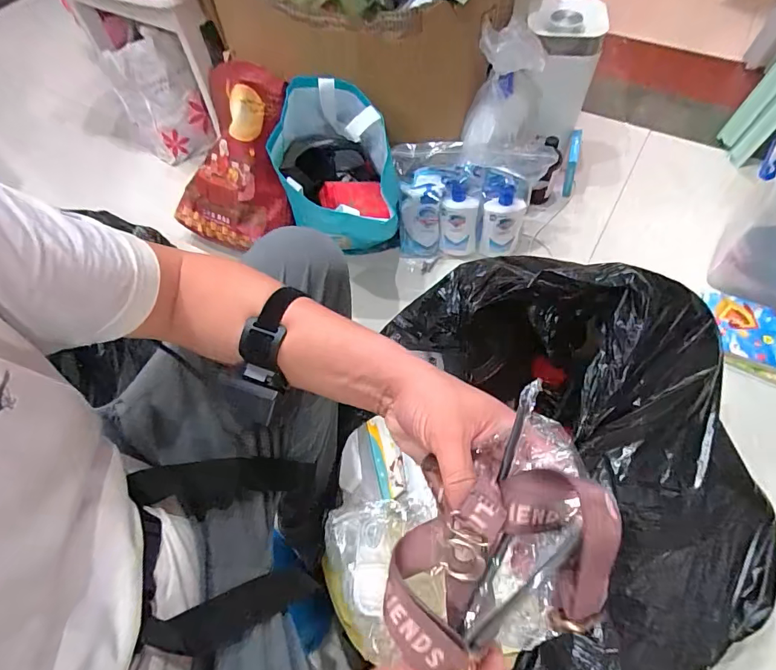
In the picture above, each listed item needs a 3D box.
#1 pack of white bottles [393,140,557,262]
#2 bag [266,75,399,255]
[{"bbox_3d":[0.184,-0.290,0.992,0.320,0.270,0.104,2,61,5],"label":"pack of white bottles"},{"bbox_3d":[-0.097,-0.297,0.924,0.229,0.357,0.263,-5,60,1],"label":"bag"}]

